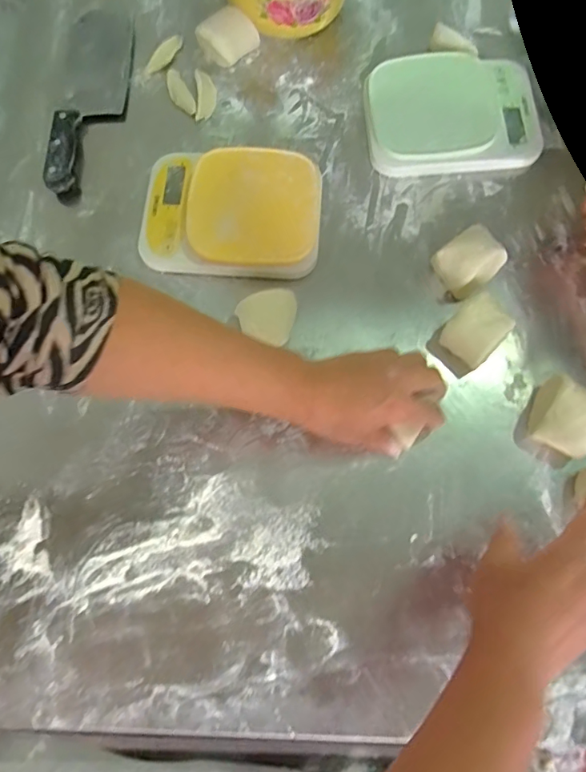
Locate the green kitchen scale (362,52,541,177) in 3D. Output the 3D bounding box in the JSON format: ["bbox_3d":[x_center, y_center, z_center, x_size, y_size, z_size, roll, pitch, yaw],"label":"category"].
[{"bbox_3d":[0.189,-0.324,0.559,0.199,0.042,0.148,-5,75,0],"label":"green kitchen scale"}]

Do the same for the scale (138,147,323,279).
[{"bbox_3d":[-0.070,-0.194,0.531,0.196,0.035,0.145,3,75,2],"label":"scale"}]

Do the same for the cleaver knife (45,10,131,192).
[{"bbox_3d":[-0.249,-0.367,0.586,0.076,0.024,0.288,-1,75,1],"label":"cleaver knife"}]

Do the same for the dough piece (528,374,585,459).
[{"bbox_3d":[0.265,0.030,0.460,0.060,0.045,0.066,28,77,9],"label":"dough piece"}]

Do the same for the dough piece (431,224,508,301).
[{"bbox_3d":[0.186,-0.133,0.506,0.066,0.038,0.055,-33,77,-8],"label":"dough piece"}]

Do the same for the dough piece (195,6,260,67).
[{"bbox_3d":[-0.081,-0.438,0.595,0.067,0.035,0.048,-32,76,-7],"label":"dough piece"}]

